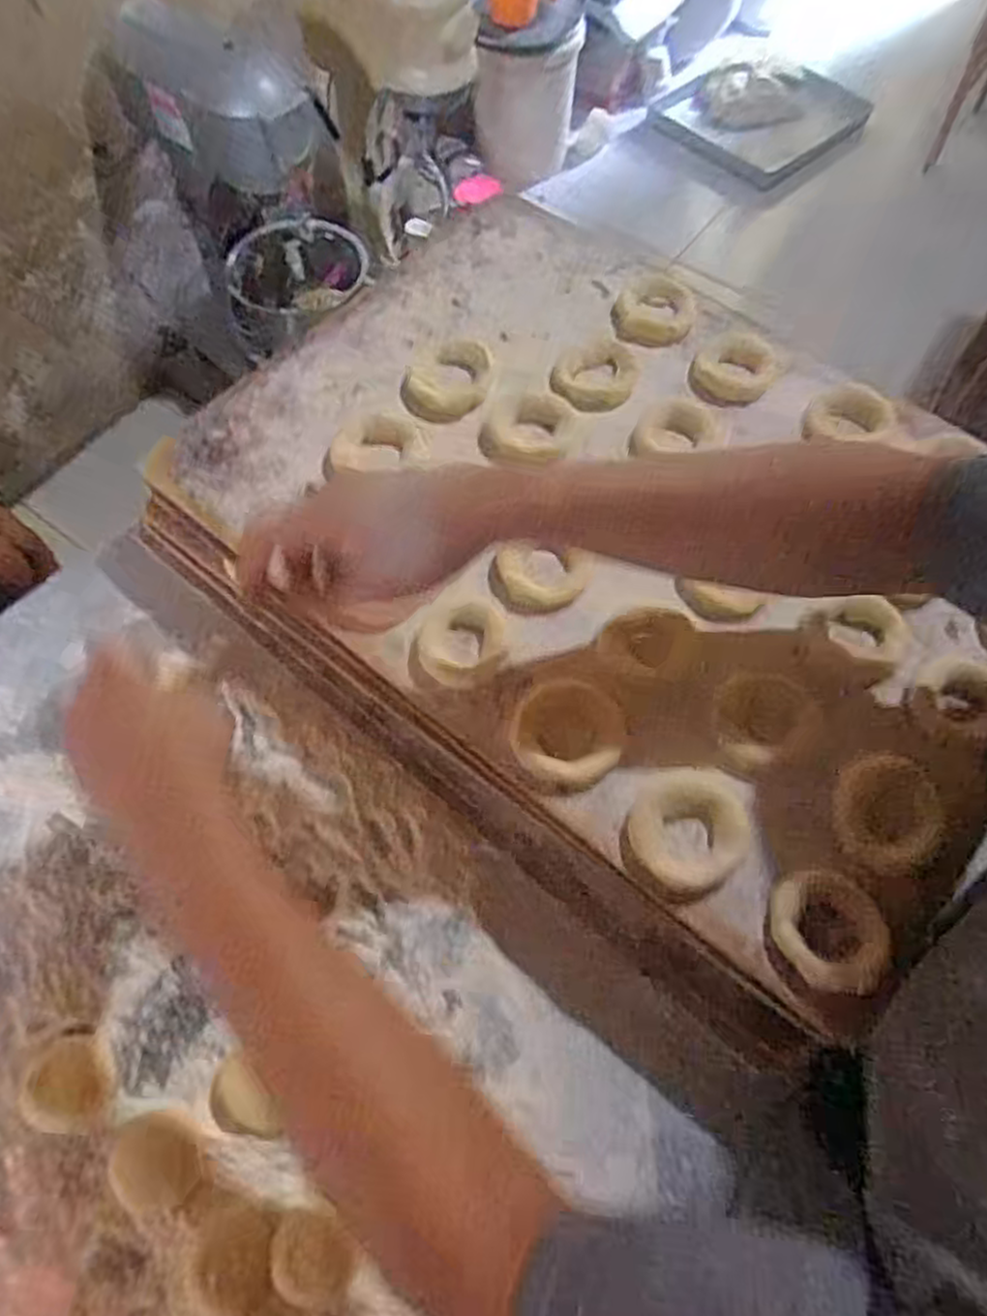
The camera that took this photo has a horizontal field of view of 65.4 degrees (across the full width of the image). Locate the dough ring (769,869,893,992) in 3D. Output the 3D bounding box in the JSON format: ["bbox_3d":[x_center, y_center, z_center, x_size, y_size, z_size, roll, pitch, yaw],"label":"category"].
[{"bbox_3d":[0.184,0.147,0.417,0.056,0.011,0.063,-13,65,-6],"label":"dough ring"}]

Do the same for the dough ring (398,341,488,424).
[{"bbox_3d":[-0.036,-0.218,0.594,0.064,0.019,0.080,7,64,3],"label":"dough ring"}]

